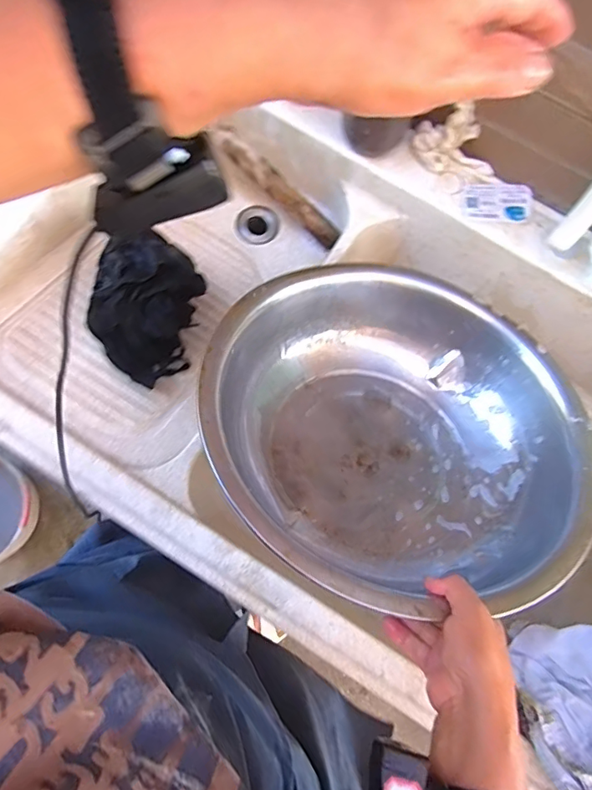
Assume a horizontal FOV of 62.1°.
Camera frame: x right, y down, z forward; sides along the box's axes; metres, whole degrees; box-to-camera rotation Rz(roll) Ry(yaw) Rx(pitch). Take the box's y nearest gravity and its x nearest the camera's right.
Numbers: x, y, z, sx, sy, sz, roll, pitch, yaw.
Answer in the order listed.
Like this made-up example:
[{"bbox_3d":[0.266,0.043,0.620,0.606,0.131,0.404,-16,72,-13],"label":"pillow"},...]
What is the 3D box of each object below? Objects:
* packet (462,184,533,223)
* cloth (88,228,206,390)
[{"bbox_3d":[0.257,-0.246,0.629,0.090,0.008,0.050,0,77,-2],"label":"packet"},{"bbox_3d":[-0.178,-0.104,0.585,0.114,0.067,0.178,11,77,1],"label":"cloth"}]

